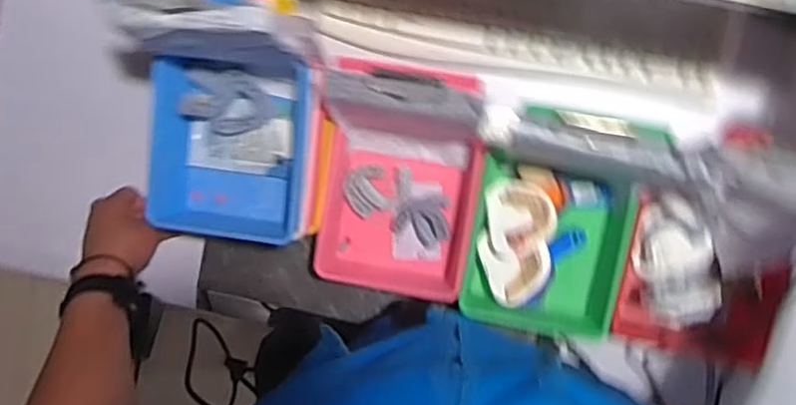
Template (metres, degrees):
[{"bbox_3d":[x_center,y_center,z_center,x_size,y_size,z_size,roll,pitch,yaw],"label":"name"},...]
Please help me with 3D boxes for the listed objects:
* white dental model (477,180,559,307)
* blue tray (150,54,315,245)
[{"bbox_3d":[0.123,0.042,0.719,0.074,0.029,0.125,2,96,6],"label":"white dental model"},{"bbox_3d":[-0.159,-0.048,0.679,0.151,0.056,0.168,9,96,5],"label":"blue tray"}]

